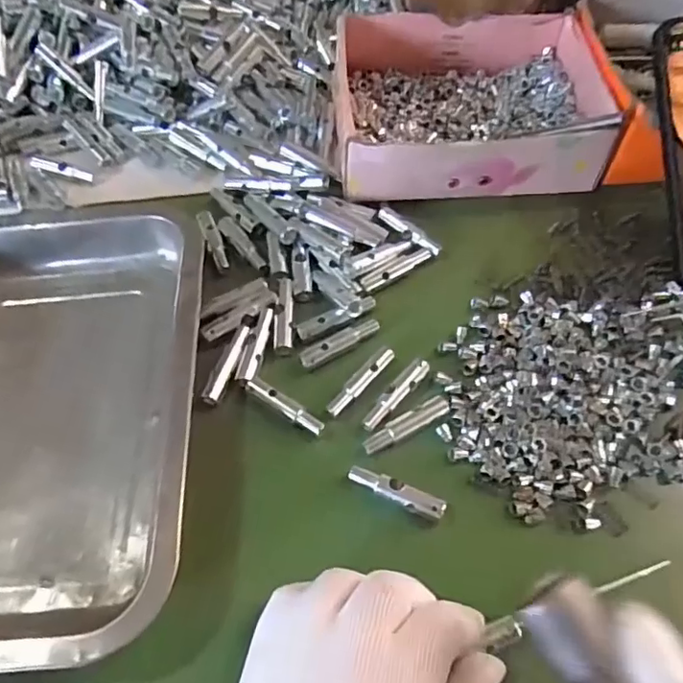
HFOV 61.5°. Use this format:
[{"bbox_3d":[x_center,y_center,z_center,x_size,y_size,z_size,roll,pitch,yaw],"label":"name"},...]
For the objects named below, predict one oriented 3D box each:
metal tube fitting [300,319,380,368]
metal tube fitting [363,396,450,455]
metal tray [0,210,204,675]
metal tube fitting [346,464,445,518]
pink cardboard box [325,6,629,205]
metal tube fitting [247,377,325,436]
[{"bbox_3d":[-0.001,0.000,0.342,0.052,0.007,0.011,-28,63,-14],"label":"metal tube fitting"},{"bbox_3d":[0.036,0.045,0.314,0.052,0.007,0.010,-26,62,-13],"label":"metal tube fitting"},{"bbox_3d":[-0.173,0.030,0.318,0.191,0.035,0.270,-4,60,0],"label":"metal tray"},{"bbox_3d":[0.028,0.078,0.296,0.051,0.012,0.010,23,63,15],"label":"metal tube fitting"},{"bbox_3d":[0.087,-0.172,0.406,0.181,0.045,0.148,0,60,2],"label":"pink cardboard box"},{"bbox_3d":[-0.032,0.036,0.323,0.051,0.008,0.010,31,66,19],"label":"metal tube fitting"}]

